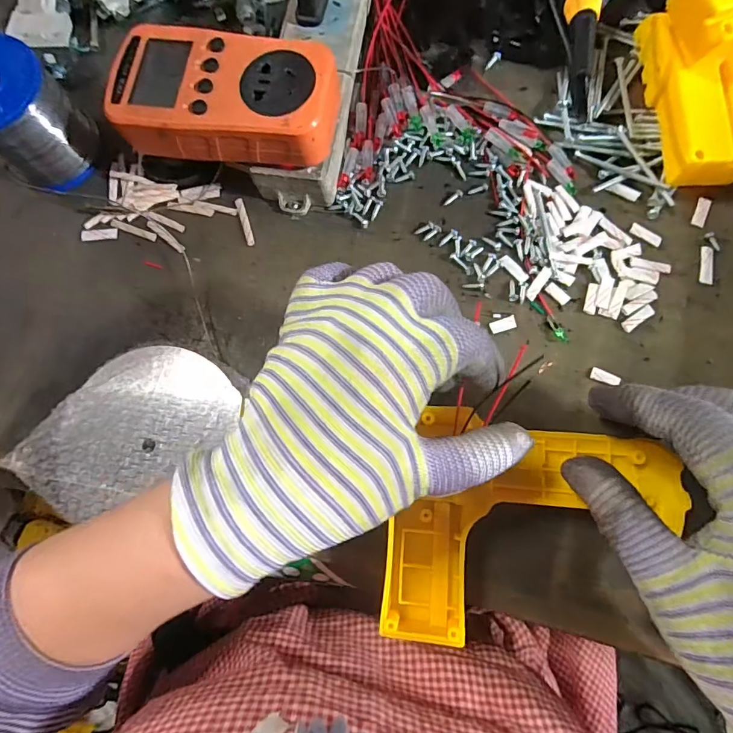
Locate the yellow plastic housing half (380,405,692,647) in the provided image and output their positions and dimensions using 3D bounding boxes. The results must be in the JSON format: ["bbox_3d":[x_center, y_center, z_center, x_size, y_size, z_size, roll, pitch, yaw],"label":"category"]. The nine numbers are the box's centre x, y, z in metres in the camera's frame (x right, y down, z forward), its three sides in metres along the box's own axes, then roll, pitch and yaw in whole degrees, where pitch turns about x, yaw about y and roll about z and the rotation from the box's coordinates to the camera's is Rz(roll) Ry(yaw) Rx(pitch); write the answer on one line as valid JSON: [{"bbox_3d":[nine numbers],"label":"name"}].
[{"bbox_3d":[0.084,0.090,0.237,0.136,0.031,0.119,10,82,5],"label":"yellow plastic housing half"}]

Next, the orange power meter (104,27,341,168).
[{"bbox_3d":[-0.083,-0.157,0.262,0.126,0.031,0.067,8,80,4],"label":"orange power meter"}]

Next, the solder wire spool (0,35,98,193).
[{"bbox_3d":[-0.227,-0.165,0.296,0.063,0.057,0.062,23,82,7],"label":"solder wire spool"}]

